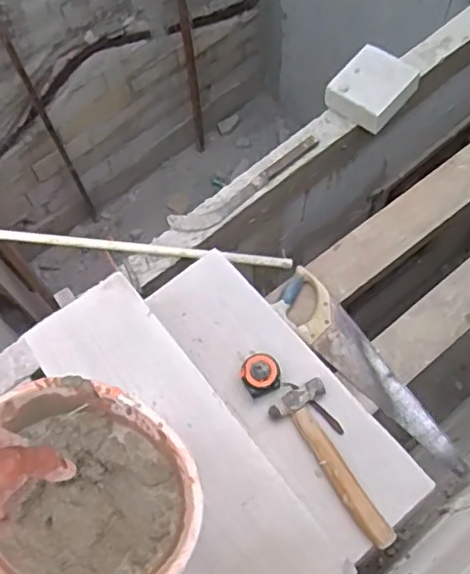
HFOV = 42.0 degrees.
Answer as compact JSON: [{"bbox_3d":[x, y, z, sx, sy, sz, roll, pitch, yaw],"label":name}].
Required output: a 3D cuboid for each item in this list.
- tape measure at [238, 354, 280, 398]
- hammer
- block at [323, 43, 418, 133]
[{"bbox_3d":[0.046,0.157,1.101,0.068,0.035,0.070,-21,67,-7],"label":"tape measure"},{"bbox_3d":[0.170,0.301,1.032,0.098,0.024,0.284,-27,67,-9],"label":"hammer"},{"bbox_3d":[0.383,-0.553,1.707,0.195,0.086,0.212,40,73,18],"label":"block"}]

